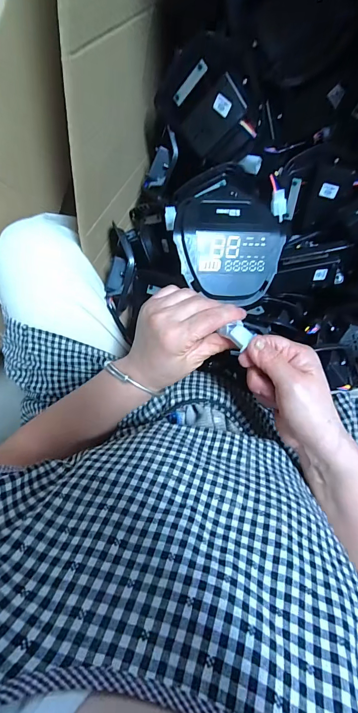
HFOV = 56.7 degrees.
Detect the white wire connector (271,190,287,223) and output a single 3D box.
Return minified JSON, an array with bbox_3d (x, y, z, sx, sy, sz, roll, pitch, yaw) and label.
[{"bbox_3d":[0.137,-0.206,0.455,0.020,0.009,0.038,2,99,3],"label":"white wire connector"}]

